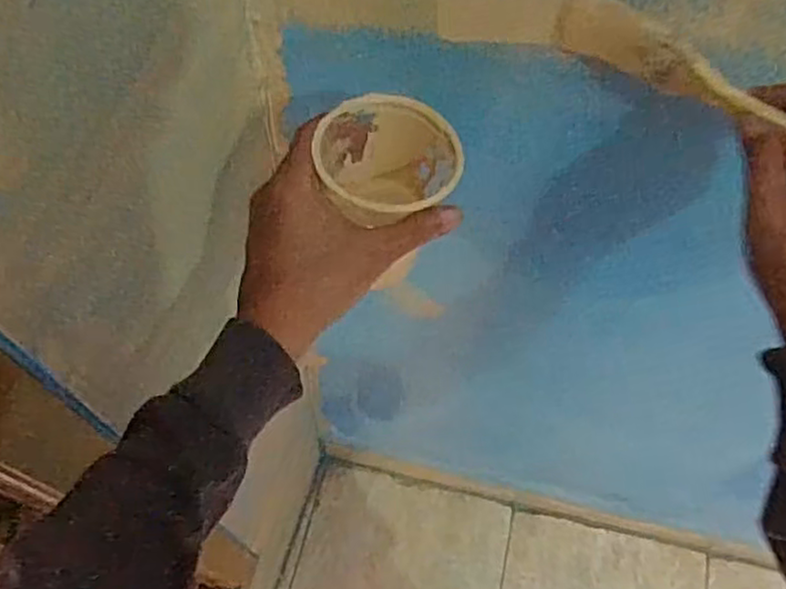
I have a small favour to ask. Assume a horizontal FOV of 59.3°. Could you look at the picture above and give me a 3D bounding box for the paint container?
[{"bbox_3d":[-0.003,-0.069,0.434,0.083,0.068,0.085,-1,64,-3],"label":"paint container"}]

